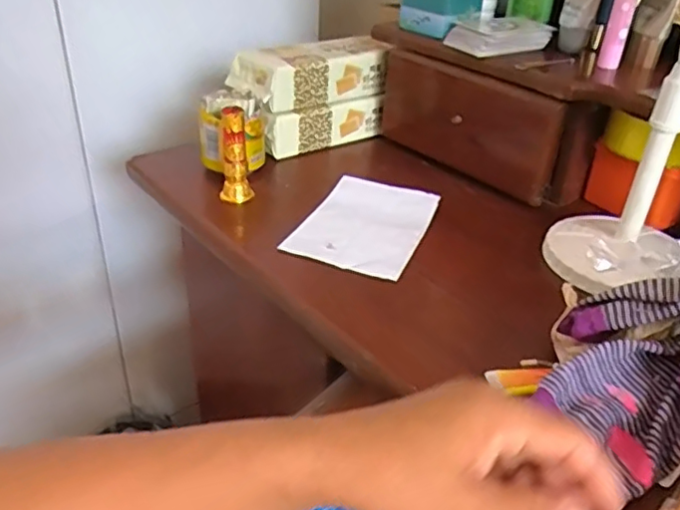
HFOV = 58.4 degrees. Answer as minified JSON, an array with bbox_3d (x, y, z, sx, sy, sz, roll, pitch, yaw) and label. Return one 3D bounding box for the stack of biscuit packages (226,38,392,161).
[{"bbox_3d":[-0.035,-0.185,0.704,0.176,0.104,0.087,-19,39,-32],"label":"stack of biscuit packages"}]

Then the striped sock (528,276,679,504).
[{"bbox_3d":[0.166,0.067,0.344,0.089,0.071,0.107,21,36,25],"label":"striped sock"}]

